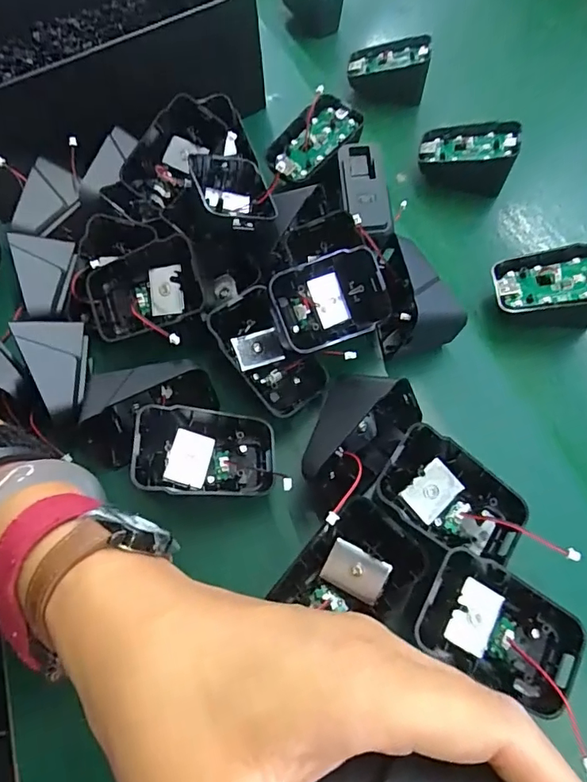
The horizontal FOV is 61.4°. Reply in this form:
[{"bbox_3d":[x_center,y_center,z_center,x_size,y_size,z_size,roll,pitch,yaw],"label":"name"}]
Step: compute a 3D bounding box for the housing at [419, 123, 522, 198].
[{"bbox_3d":[0.128,-0.174,0.367,0.066,0.036,0.048,14,63,7],"label":"housing"}]

